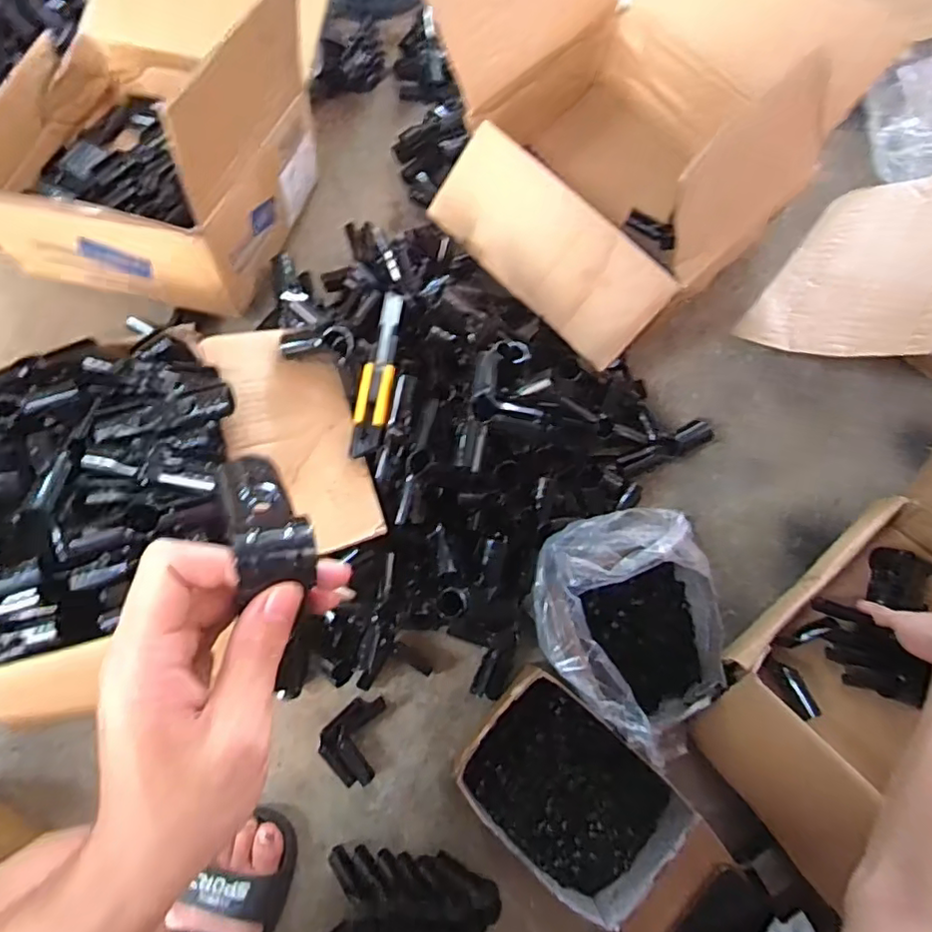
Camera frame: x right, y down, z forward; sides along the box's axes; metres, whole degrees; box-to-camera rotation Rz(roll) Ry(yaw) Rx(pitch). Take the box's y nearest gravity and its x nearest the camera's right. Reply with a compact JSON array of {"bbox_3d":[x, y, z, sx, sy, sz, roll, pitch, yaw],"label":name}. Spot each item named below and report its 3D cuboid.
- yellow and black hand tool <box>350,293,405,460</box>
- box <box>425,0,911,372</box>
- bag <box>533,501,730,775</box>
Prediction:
[{"bbox_3d":[-0.094,-0.102,0.659,0.035,0.019,0.192,8,75,-1],"label":"yellow and black hand tool"},{"bbox_3d":[0.197,-0.418,0.782,0.467,0.275,0.415,-43,81,-12],"label":"box"},{"bbox_3d":[0.177,0.165,0.654,0.193,0.108,0.230,-35,80,-11],"label":"bag"}]

